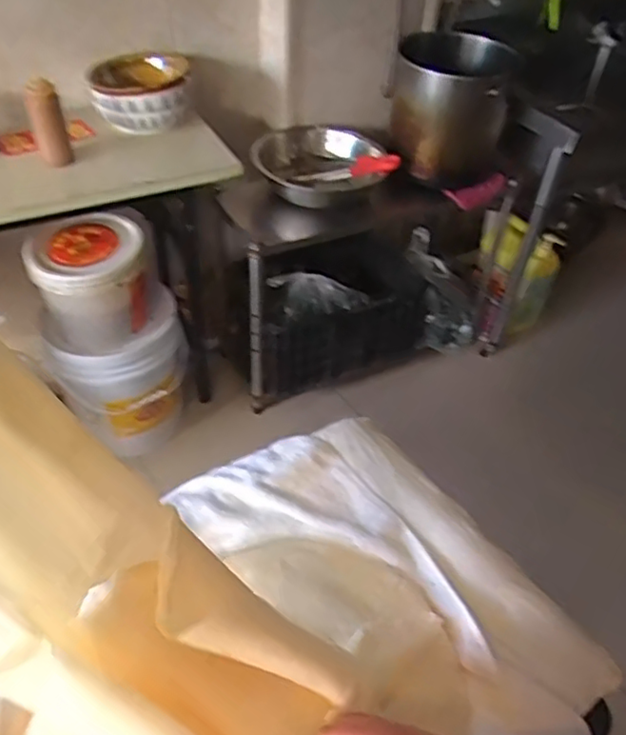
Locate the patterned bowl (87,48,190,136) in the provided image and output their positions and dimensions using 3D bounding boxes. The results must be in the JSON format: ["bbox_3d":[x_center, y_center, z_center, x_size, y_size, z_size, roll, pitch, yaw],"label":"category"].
[{"bbox_3d":[-0.390,-0.624,1.428,0.215,0.118,0.167,-8,47,-9],"label":"patterned bowl"}]

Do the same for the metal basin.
[{"bbox_3d":[0.012,-0.523,1.621,0.318,0.085,0.318,1,46,-1],"label":"metal basin"}]

